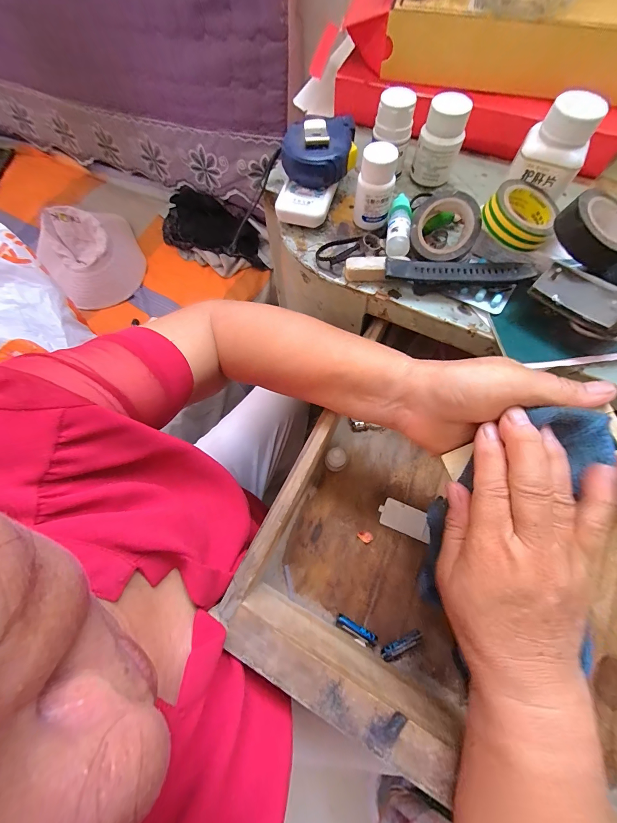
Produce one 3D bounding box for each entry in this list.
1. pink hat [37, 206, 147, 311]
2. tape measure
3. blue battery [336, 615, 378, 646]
[{"bbox_3d":[-0.524,-0.393,0.738,0.203,0.097,0.225,-35,72,-11],"label":"pink hat"},{"bbox_3d":[0.010,-0.245,0.291,0.070,0.035,0.061,-6,69,0],"label":"tape measure"},{"bbox_3d":[0.048,0.216,0.300,0.042,0.009,0.011,25,72,11],"label":"blue battery"}]

